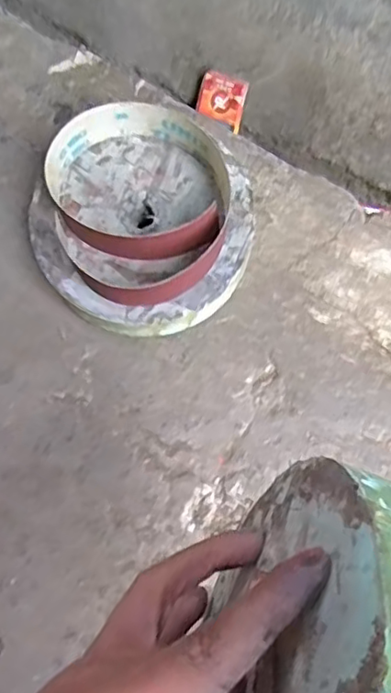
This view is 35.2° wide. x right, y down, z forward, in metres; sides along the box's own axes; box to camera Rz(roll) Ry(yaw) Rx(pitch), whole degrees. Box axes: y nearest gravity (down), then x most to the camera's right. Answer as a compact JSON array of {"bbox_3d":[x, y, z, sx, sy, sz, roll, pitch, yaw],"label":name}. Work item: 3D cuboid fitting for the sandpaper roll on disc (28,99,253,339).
[{"bbox_3d":[-0.036,-0.083,0.432,0.142,0.074,0.140,-1,73,3],"label":"sandpaper roll on disc"}]

